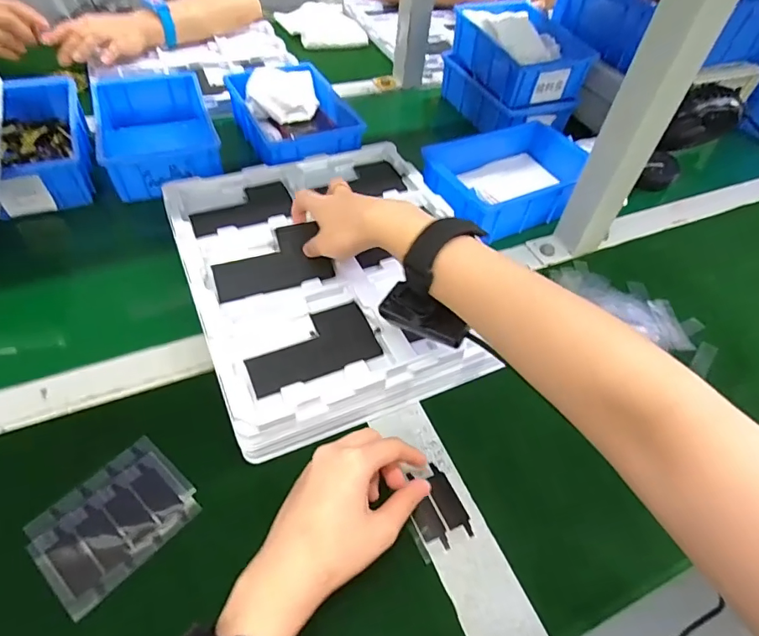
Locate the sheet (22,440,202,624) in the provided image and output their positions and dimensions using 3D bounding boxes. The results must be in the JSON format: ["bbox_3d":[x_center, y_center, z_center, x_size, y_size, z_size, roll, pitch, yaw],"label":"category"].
[{"bbox_3d":[-0.186,0.142,0.335,0.076,0.004,0.097,36,56,21],"label":"sheet"}]

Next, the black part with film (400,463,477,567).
[{"bbox_3d":[0.040,0.143,0.360,0.044,0.004,0.066,-16,55,-17],"label":"black part with film"}]

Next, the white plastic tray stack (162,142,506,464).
[{"bbox_3d":[-0.044,-0.052,0.471,0.267,0.048,0.319,-16,55,-17],"label":"white plastic tray stack"}]

